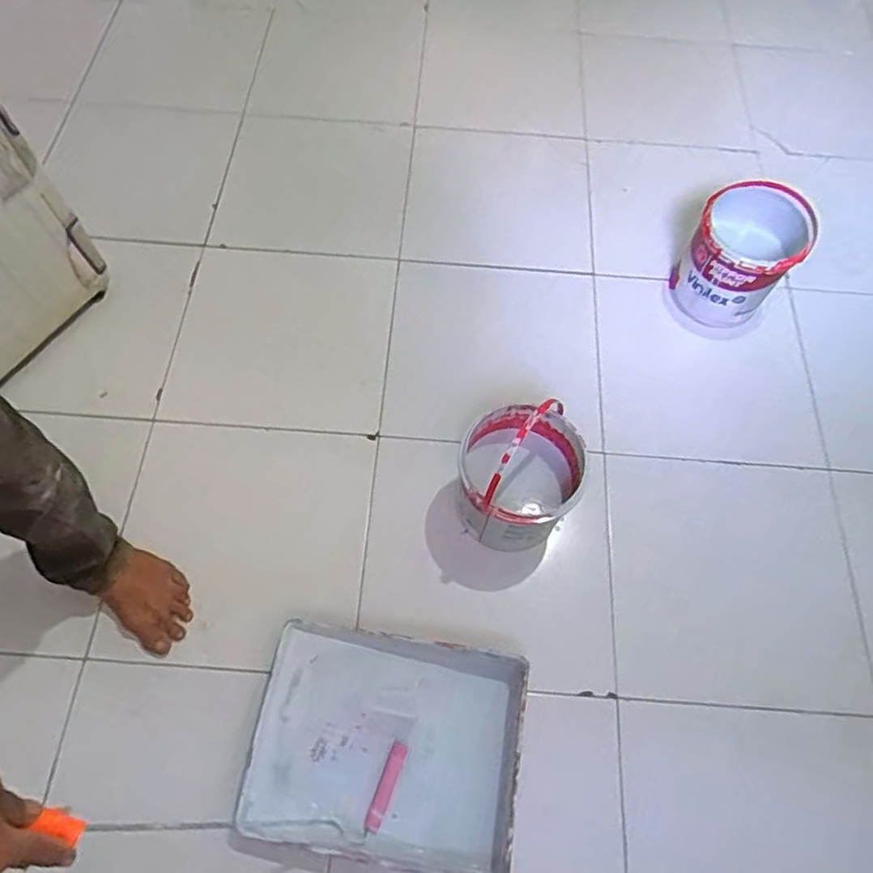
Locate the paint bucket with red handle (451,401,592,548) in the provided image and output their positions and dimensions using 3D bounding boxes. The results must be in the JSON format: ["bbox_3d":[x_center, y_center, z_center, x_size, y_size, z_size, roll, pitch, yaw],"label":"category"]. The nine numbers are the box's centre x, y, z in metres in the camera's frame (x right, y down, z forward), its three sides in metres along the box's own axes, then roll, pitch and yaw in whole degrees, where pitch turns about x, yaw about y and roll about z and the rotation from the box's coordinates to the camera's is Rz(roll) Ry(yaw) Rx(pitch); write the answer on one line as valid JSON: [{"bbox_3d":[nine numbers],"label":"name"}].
[{"bbox_3d":[0.125,0.053,0.943,0.176,0.289,0.176,15,64,6],"label":"paint bucket with red handle"}]

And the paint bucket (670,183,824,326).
[{"bbox_3d":[0.571,-0.339,1.189,0.185,0.208,0.185,1,64,-1],"label":"paint bucket"}]

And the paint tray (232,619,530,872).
[{"bbox_3d":[-0.073,0.431,0.878,0.364,0.079,0.282,9,64,3],"label":"paint tray"}]

